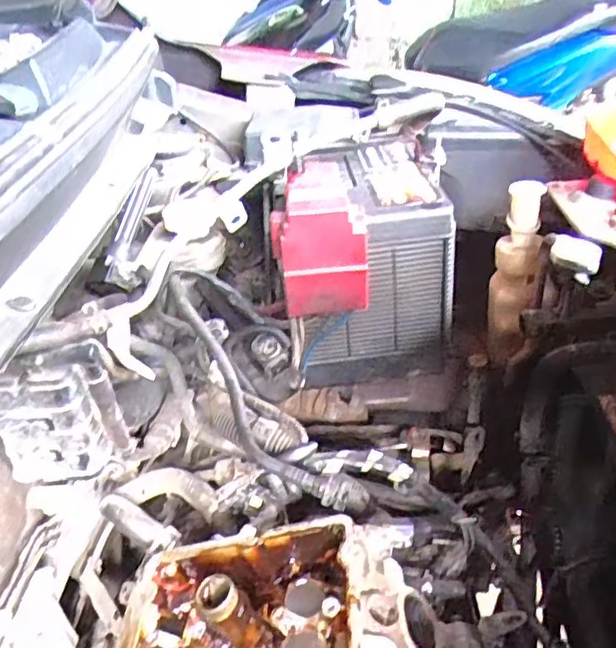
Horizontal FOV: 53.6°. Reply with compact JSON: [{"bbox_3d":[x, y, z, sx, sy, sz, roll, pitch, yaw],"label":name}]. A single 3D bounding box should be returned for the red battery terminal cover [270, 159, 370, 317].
[{"bbox_3d":[0.012,-0.082,0.570,0.083,0.105,0.098,-4,38,1],"label":"red battery terminal cover"}]

